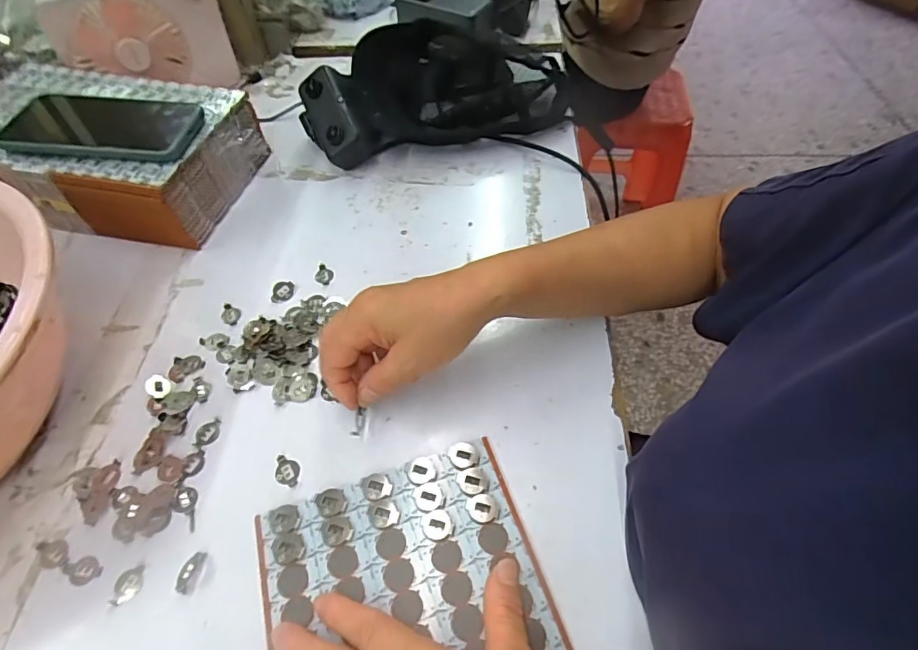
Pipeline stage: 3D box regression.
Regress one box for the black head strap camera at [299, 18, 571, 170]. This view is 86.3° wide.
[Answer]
[{"bbox_3d":[-0.025,-0.265,0.540,0.284,0.077,0.148,-12,55,-6],"label":"black head strap camera"}]

